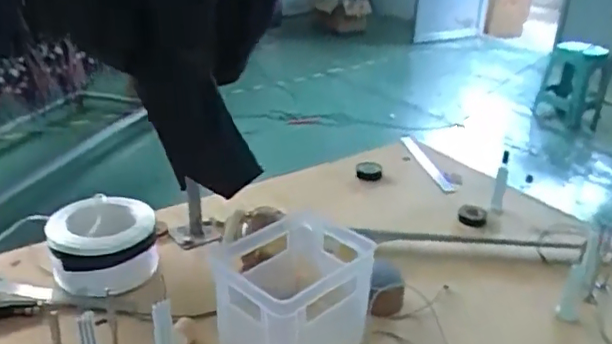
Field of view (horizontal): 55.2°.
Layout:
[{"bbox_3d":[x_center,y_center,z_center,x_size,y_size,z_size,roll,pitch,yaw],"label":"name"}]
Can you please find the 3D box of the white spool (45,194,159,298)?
[{"bbox_3d":[-0.338,0.127,0.980,0.171,0.097,0.168,-8,27,-19],"label":"white spool"}]

